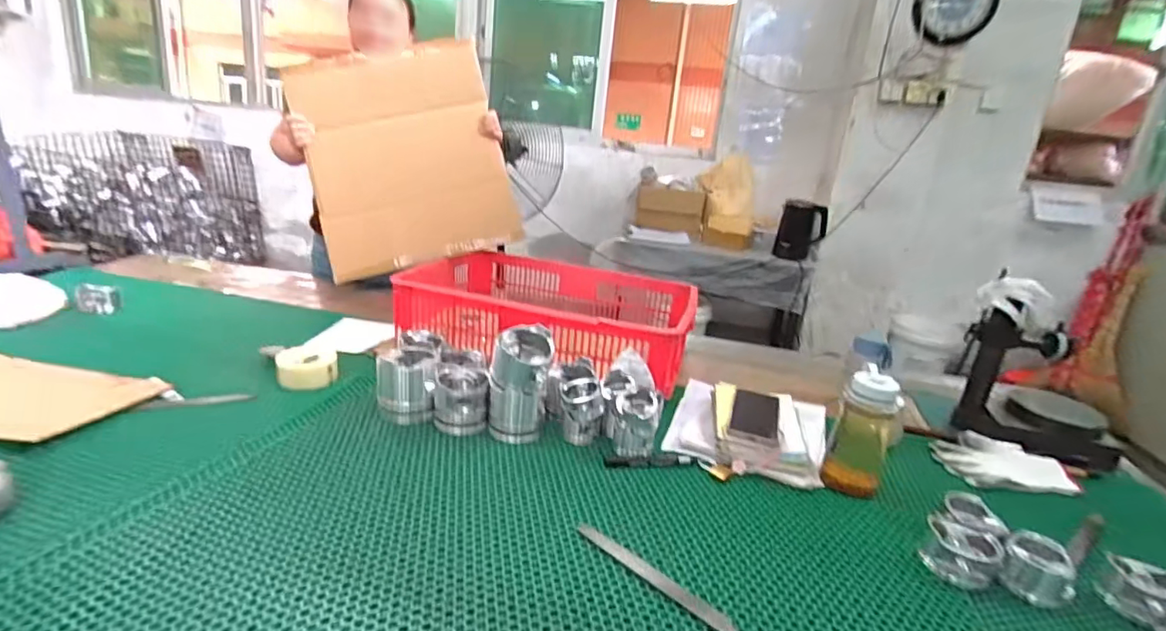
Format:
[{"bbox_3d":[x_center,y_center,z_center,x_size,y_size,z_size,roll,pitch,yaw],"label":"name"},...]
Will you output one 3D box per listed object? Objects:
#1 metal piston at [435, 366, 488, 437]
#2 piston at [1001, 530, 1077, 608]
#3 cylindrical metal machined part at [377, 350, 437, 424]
[{"bbox_3d":[-0.198,0.132,0.858,0.082,0.078,0.082,1,18,-15],"label":"metal piston"},{"bbox_3d":[0.537,0.299,0.623,0.067,0.054,0.066,19,22,36],"label":"piston"},{"bbox_3d":[-0.292,0.112,0.875,0.092,0.096,0.088,-1,19,-20],"label":"cylindrical metal machined part"}]

